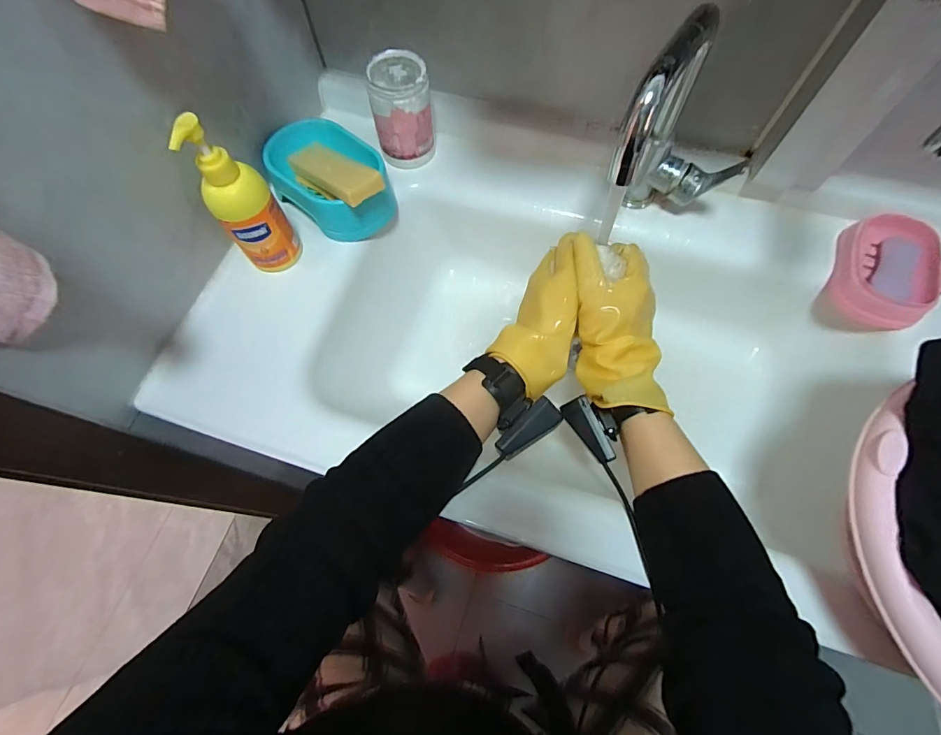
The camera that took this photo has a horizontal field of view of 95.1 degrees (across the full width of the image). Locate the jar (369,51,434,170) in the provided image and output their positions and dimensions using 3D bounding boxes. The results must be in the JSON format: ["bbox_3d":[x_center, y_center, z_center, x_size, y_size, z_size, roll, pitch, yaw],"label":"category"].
[{"bbox_3d":[-0.086,-0.323,0.545,0.076,0.110,0.073,-8,67,-2],"label":"jar"}]

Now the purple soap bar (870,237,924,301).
[{"bbox_3d":[0.475,-0.110,0.481,0.035,0.013,0.083,15,68,36],"label":"purple soap bar"}]

